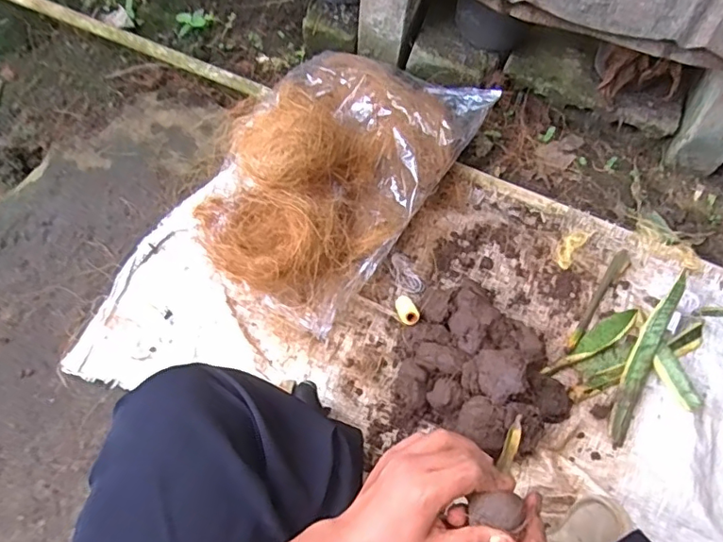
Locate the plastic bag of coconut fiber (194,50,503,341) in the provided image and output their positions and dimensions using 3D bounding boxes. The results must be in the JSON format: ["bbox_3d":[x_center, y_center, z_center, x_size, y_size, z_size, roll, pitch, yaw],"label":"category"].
[{"bbox_3d":[-0.029,-0.168,0.750,0.271,0.185,0.449,29,67,10],"label":"plastic bag of coconut fiber"}]

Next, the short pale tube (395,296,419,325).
[{"bbox_3d":[0.061,0.052,0.728,0.023,0.016,0.064,-8,22,-7],"label":"short pale tube"}]

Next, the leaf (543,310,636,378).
[{"bbox_3d":[0.321,0.098,0.738,0.164,0.015,0.030,-31,70,-16],"label":"leaf"}]

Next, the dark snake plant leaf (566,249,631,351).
[{"bbox_3d":[0.339,0.040,0.773,0.022,0.009,0.187,37,68,14],"label":"dark snake plant leaf"}]

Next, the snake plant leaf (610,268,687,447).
[{"bbox_3d":[0.385,0.109,0.725,0.030,0.037,0.256,27,66,10],"label":"snake plant leaf"}]

